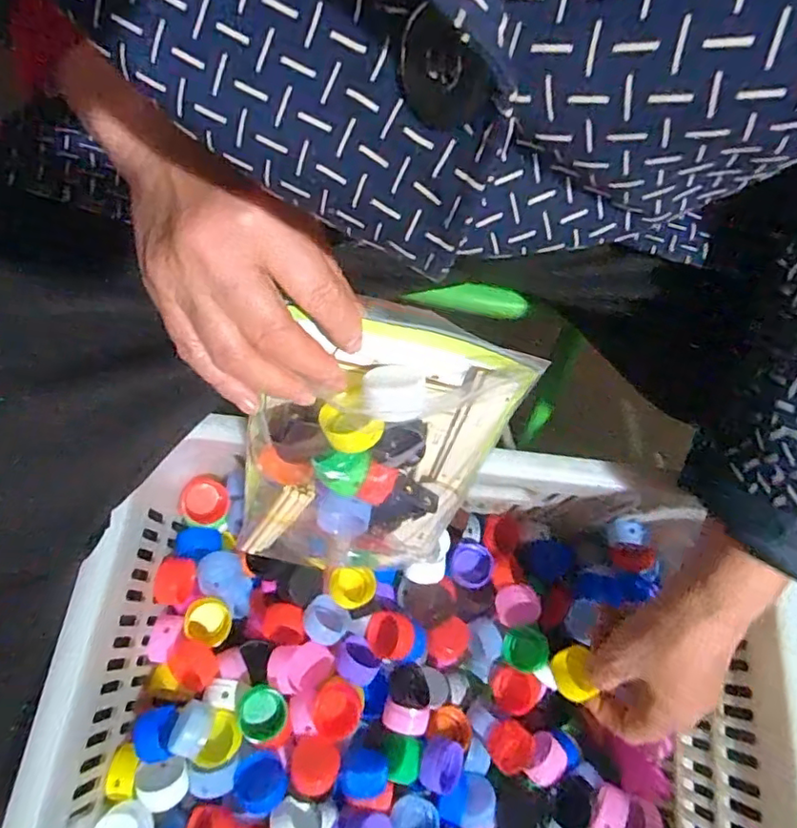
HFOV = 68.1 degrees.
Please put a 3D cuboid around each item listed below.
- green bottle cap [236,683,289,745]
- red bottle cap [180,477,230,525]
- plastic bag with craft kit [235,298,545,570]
[{"bbox_3d":[-0.091,0.201,0.395,0.033,0.011,0.031,37,72,10],"label":"green bottle cap"},{"bbox_3d":[-0.146,0.065,0.442,0.033,0.015,0.033,7,76,-28],"label":"red bottle cap"},{"bbox_3d":[-0.022,0.035,0.351,0.135,0.217,0.034,13,40,-7],"label":"plastic bag with craft kit"}]

